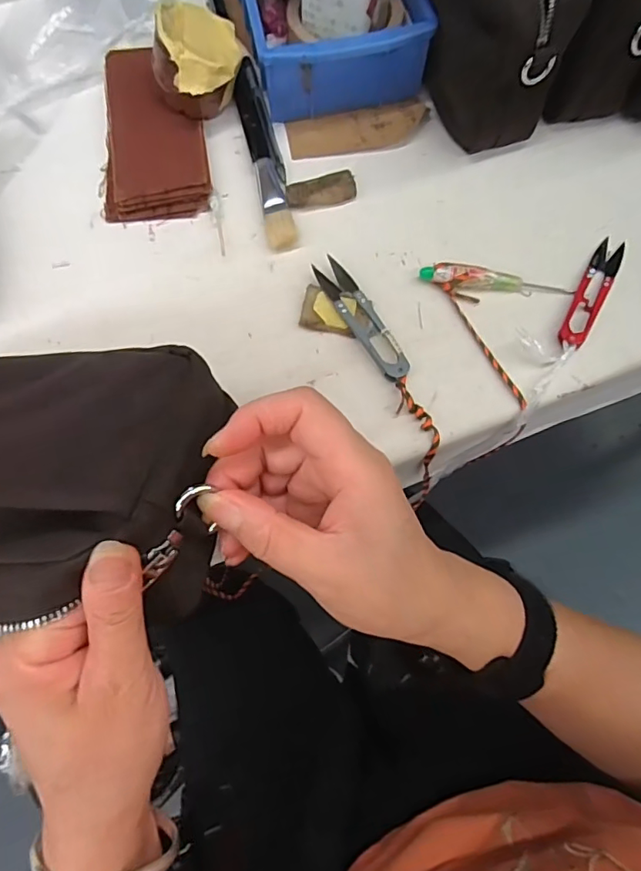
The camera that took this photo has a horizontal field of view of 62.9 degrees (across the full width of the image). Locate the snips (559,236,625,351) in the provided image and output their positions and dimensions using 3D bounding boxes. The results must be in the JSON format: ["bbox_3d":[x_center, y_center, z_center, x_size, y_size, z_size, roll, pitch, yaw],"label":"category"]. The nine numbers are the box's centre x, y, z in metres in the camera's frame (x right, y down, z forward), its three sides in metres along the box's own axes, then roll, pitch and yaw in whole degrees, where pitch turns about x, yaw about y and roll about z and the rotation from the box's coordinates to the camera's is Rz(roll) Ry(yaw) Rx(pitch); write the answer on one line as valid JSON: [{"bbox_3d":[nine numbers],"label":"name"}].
[{"bbox_3d":[0.192,-0.100,0.368,0.019,0.009,0.098,29,76,8],"label":"snips"}]

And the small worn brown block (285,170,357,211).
[{"bbox_3d":[0.001,-0.184,0.397,0.053,0.007,0.023,-14,74,-4],"label":"small worn brown block"}]

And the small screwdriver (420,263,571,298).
[{"bbox_3d":[0.124,-0.109,0.371,0.104,0.012,0.015,7,74,3],"label":"small screwdriver"}]

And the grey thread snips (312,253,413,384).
[{"bbox_3d":[0.029,-0.080,0.363,0.023,0.012,0.101,-30,76,-8],"label":"grey thread snips"}]

